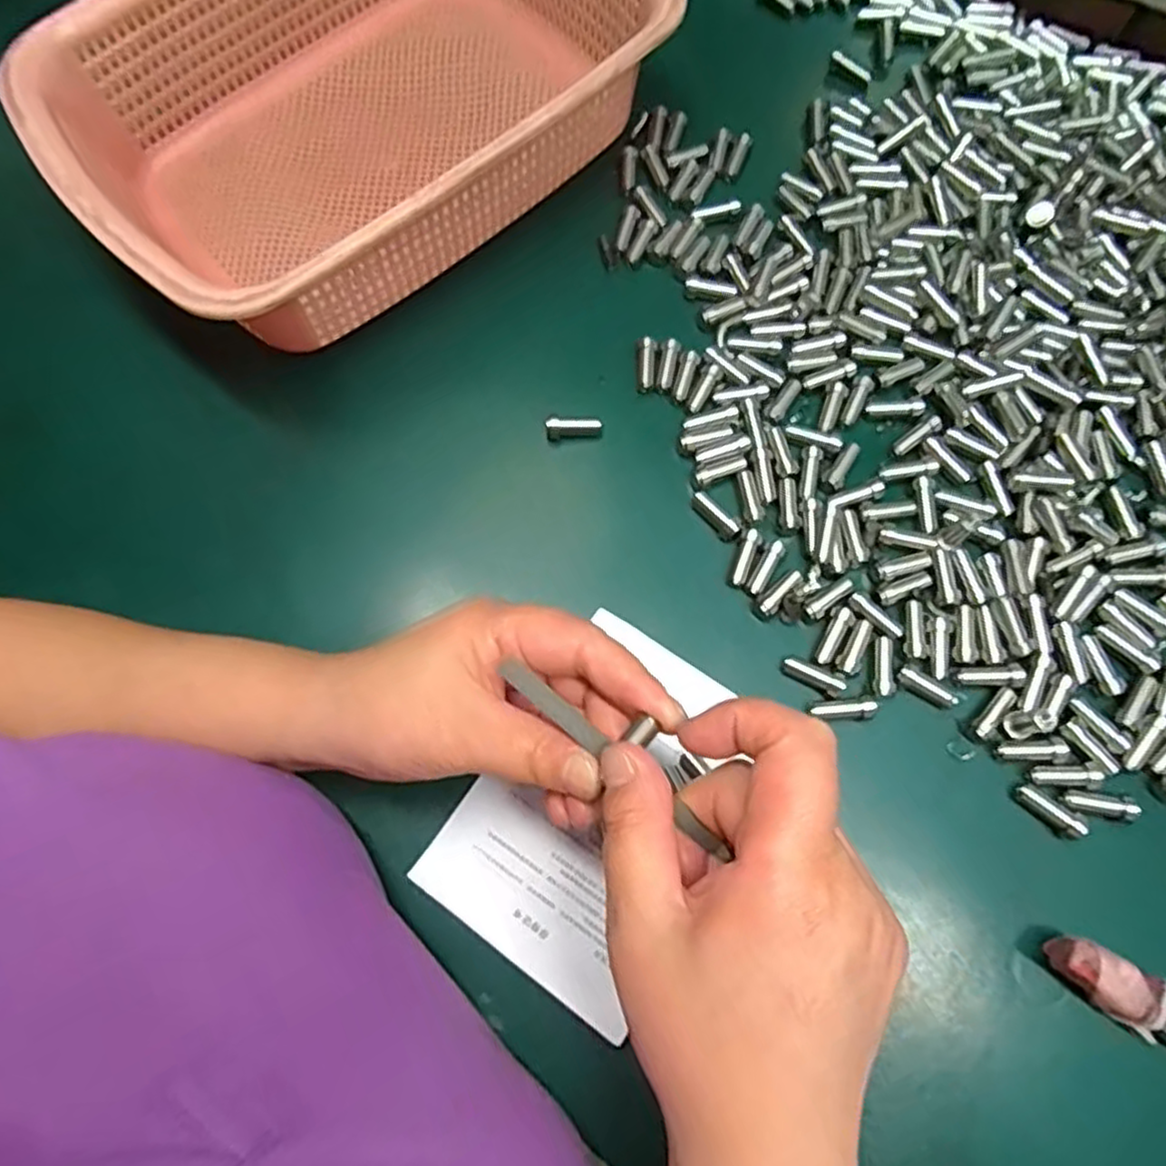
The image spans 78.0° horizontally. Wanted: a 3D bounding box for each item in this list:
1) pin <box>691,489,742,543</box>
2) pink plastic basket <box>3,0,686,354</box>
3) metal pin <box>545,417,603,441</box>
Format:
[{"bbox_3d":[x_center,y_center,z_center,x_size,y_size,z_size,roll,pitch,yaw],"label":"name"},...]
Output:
[{"bbox_3d":[0.063,-0.032,0.340,0.009,0.009,0.028,-36,75,-10],"label":"pin"},{"bbox_3d":[-0.111,-0.251,0.369,0.295,0.073,0.214,-43,76,-11],"label":"pink plastic basket"},{"bbox_3d":[-0.004,-0.076,0.355,0.026,0.010,0.008,-5,72,-1],"label":"metal pin"}]

